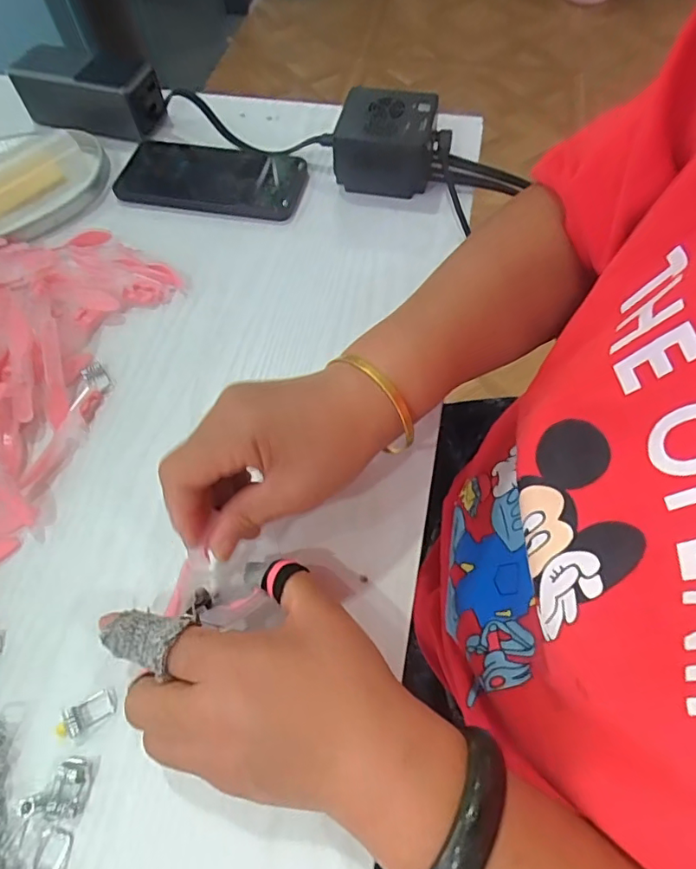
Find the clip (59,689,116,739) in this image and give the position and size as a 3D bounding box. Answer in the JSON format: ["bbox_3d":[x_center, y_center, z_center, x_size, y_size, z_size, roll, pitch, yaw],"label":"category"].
[{"bbox_3d":[-0.130,0.139,0.262,0.026,0.007,0.015,-28,66,-15],"label":"clip"}]

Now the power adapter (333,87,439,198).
[{"bbox_3d":[0.032,-0.245,0.443,0.080,0.049,0.079,11,62,8],"label":"power adapter"}]

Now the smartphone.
[{"bbox_3d":[-0.119,-0.221,0.449,0.156,0.007,0.078,12,62,5],"label":"smartphone"}]

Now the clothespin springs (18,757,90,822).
[{"bbox_3d":[-0.138,0.165,0.246,0.029,0.010,0.023,3,62,0],"label":"clothespin springs"}]

